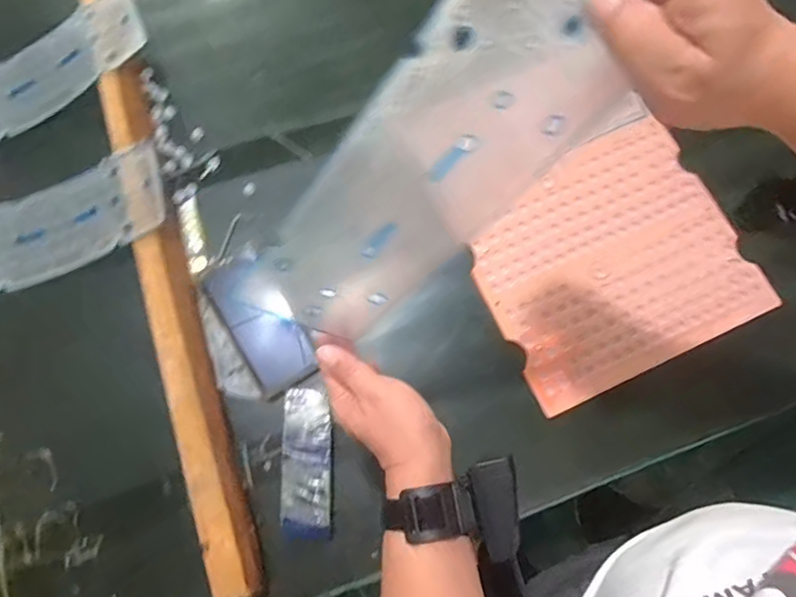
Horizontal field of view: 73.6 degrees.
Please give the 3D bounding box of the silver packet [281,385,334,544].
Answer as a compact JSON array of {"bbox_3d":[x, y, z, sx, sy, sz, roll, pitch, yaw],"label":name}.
[{"bbox_3d":[-0.092,0.165,0.538,0.046,0.022,0.143,-3,76,-2],"label":"silver packet"}]

